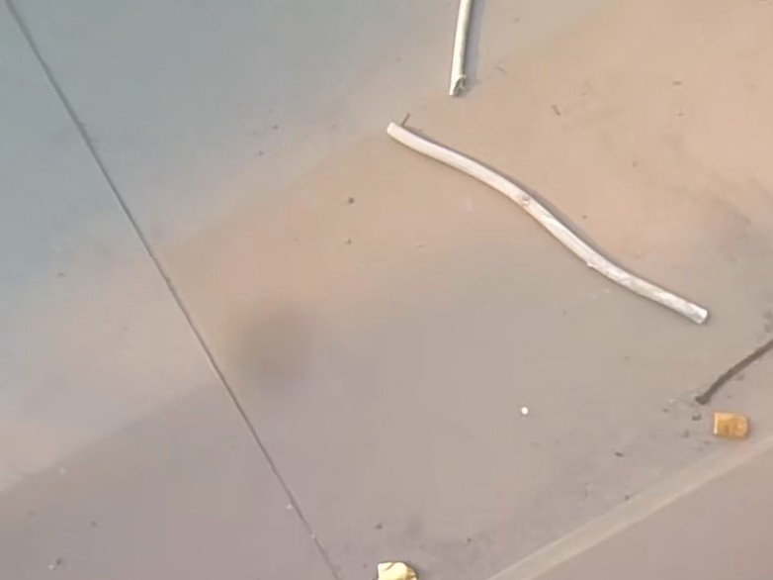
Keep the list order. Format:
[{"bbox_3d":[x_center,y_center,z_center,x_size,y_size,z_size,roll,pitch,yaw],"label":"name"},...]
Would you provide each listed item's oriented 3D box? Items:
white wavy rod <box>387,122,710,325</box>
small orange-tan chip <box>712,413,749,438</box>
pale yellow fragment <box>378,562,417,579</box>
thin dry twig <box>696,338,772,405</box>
[{"bbox_3d":[0.103,-0.044,0.405,0.234,0.008,0.016,34,90,4],"label":"white wavy rod"},{"bbox_3d":[0.223,0.087,0.405,0.019,0.007,0.014,4,92,1],"label":"small orange-tan chip"},{"bbox_3d":[0.007,0.187,0.410,0.025,0.007,0.015,-1,92,1],"label":"pale yellow fragment"},{"bbox_3d":[0.233,0.049,0.405,0.075,0.004,0.008,-39,91,2],"label":"thin dry twig"}]

